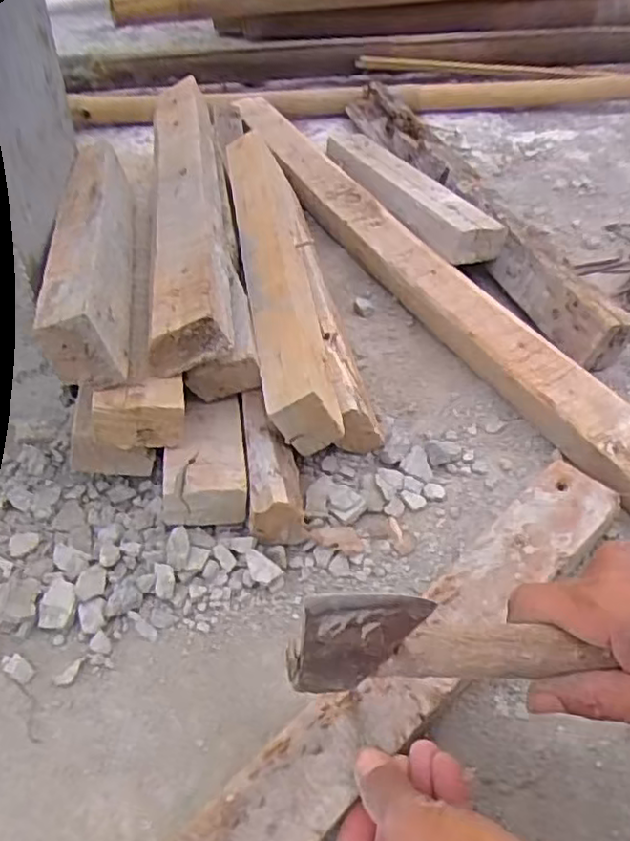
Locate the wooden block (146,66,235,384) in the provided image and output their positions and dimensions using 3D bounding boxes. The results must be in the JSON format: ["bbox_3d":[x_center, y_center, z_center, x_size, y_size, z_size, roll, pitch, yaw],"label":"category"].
[{"bbox_3d":[-0.109,-0.196,0.562,0.057,0.036,0.405,-5,48,-7],"label":"wooden block"}]

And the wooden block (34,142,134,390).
[{"bbox_3d":[-0.162,-0.130,0.488,0.047,0.055,0.259,-6,48,-8],"label":"wooden block"}]

